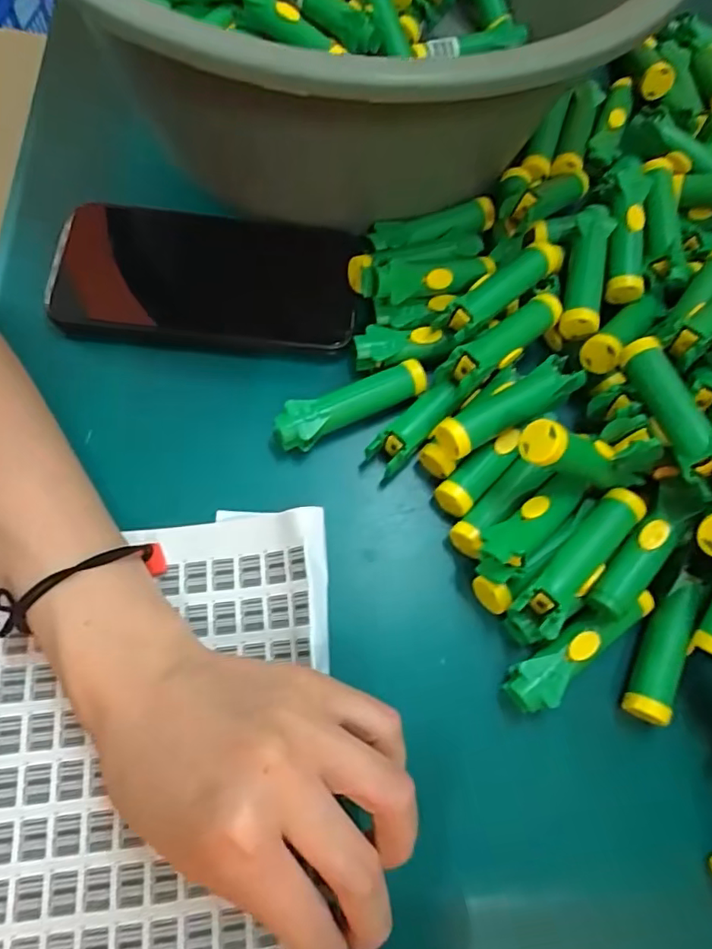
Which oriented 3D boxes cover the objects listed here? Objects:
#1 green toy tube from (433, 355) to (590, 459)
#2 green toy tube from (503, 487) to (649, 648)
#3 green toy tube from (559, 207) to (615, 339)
[{"bbox_3d":[0.076,-0.032,0.294,0.079,0.020,0.020,-29,76,-16],"label":"green toy tube"},{"bbox_3d":[0.104,0.039,0.269,0.023,0.018,0.083,44,71,10],"label":"green toy tube"},{"bbox_3d":[0.126,-0.112,0.323,0.018,0.018,0.079,15,69,-1],"label":"green toy tube"}]

